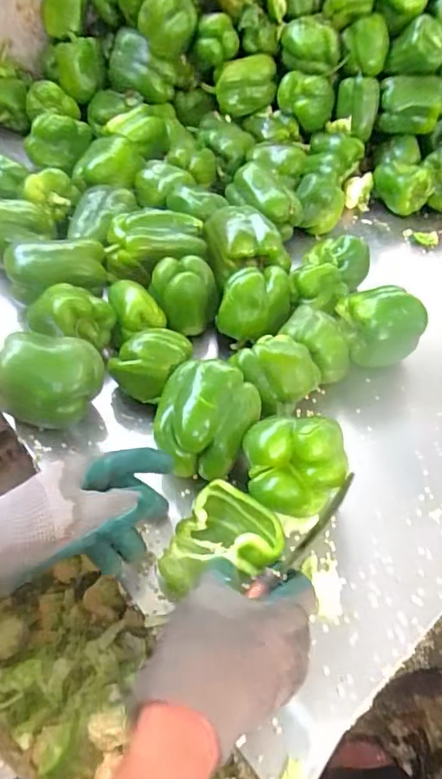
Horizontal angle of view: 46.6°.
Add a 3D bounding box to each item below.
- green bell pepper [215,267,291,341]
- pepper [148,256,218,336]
[{"bbox_3d":[0.044,-0.105,0.618,0.082,0.059,0.078,15,50,7],"label":"green bell pepper"},{"bbox_3d":[-0.044,-0.112,0.623,0.081,0.073,0.067,4,49,-3],"label":"pepper"}]

